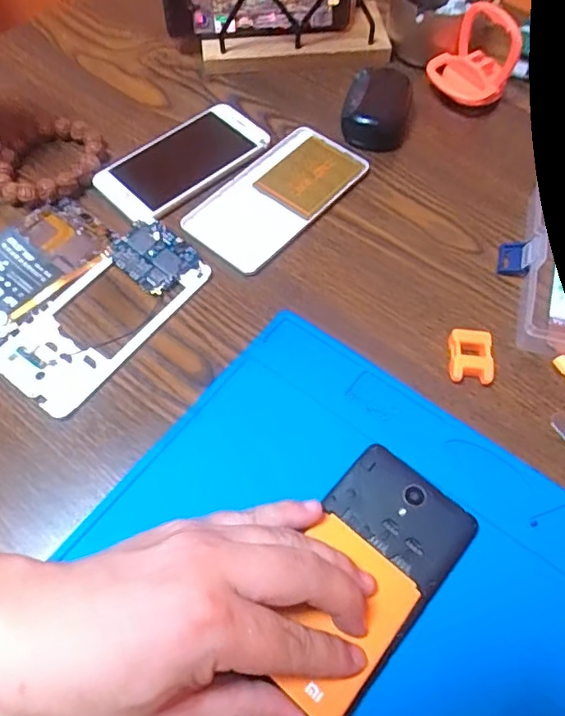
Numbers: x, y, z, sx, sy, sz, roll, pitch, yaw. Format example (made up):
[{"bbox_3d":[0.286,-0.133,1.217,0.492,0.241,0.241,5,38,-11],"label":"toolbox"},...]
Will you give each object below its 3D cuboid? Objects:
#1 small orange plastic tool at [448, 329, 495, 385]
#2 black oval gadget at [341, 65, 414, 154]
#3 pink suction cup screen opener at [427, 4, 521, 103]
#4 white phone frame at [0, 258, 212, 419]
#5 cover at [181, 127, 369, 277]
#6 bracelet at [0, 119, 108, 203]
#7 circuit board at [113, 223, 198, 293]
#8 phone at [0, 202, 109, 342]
[{"bbox_3d":[0.119,-0.001,0.353,0.027,0.013,0.033,6,61,3],"label":"small orange plastic tool"},{"bbox_3d":[0.078,-0.208,0.456,0.053,0.026,0.078,7,61,4],"label":"black oval gadget"},{"bbox_3d":[0.158,-0.247,0.456,0.043,0.071,0.057,-32,66,-16],"label":"pink suction cup screen opener"},{"bbox_3d":[-0.118,-0.028,0.367,0.071,0.007,0.136,35,67,17],"label":"white phone frame"},{"bbox_3d":[-0.003,-0.126,0.423,0.071,0.008,0.138,38,68,19],"label":"cover"},{"bbox_3d":[-0.176,-0.149,0.427,0.066,0.020,0.088,30,65,16],"label":"bracelet"},{"bbox_3d":[-0.091,-0.071,0.390,0.055,0.010,0.044,40,68,19],"label":"circuit board"},{"bbox_3d":[-0.184,-0.055,0.379,0.068,0.012,0.138,36,67,18],"label":"phone"}]

